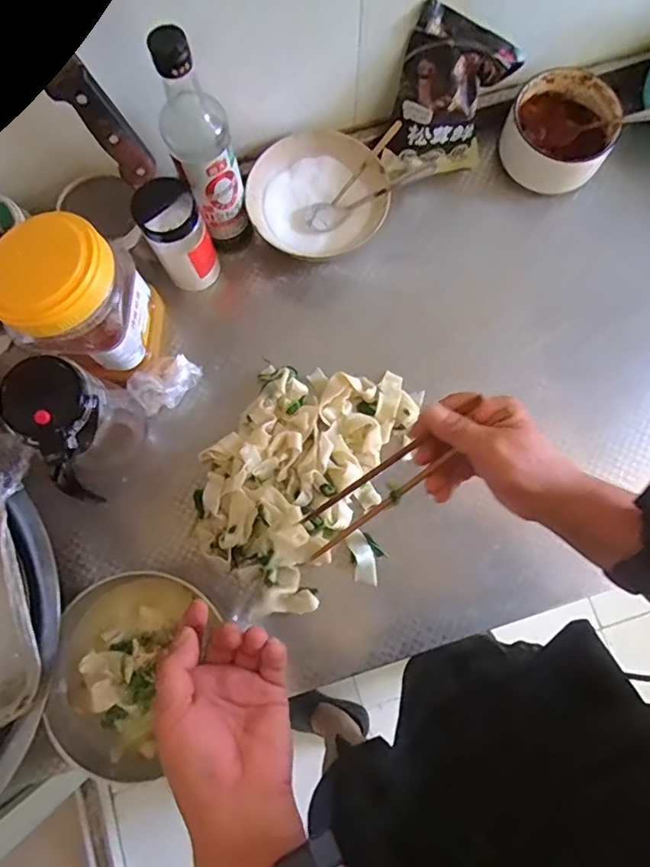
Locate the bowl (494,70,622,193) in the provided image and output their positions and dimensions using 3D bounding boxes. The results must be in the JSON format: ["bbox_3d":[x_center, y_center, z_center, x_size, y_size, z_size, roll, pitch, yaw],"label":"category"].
[{"bbox_3d":[0.284,-0.361,0.639,0.120,0.075,0.119,0,79,0],"label":"bowl"}]

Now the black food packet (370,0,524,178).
[{"bbox_3d":[0.135,-0.374,0.598,0.126,0.181,0.057,-1,79,0],"label":"black food packet"}]

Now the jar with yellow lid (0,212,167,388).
[{"bbox_3d":[-0.242,-0.125,0.522,0.101,0.158,0.116,4,79,1],"label":"jar with yellow lid"}]

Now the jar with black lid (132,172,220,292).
[{"bbox_3d":[-0.161,-0.219,0.570,0.061,0.119,0.073,-24,80,-5],"label":"jar with black lid"}]

